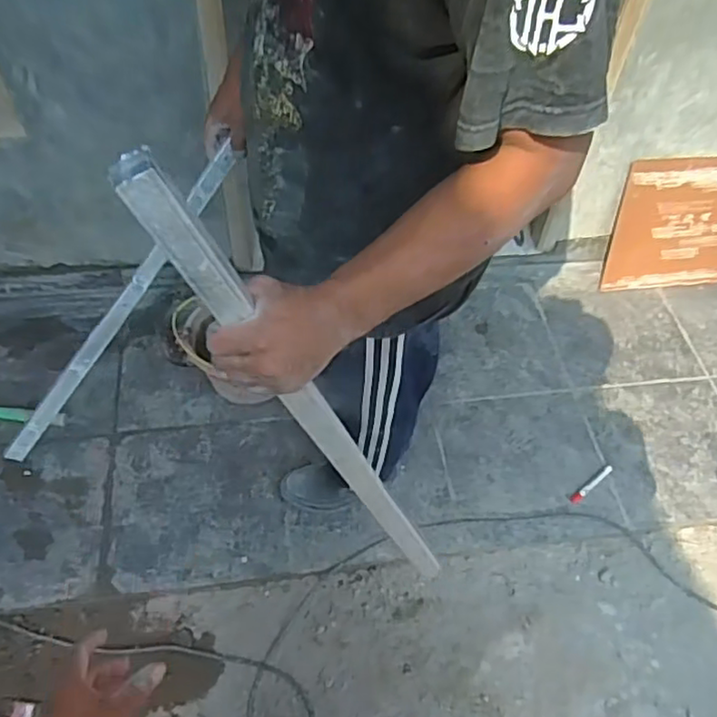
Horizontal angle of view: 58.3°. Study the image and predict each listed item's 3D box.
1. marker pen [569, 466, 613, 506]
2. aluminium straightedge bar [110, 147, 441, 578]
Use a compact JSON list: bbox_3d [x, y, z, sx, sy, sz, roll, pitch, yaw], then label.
[{"bbox_3d":[0.564,0.305,1.556,0.145,0.014,0.021,-32,60,-25],"label":"marker pen"},{"bbox_3d":[-0.016,0.106,0.729,0.030,0.816,0.042,-16,51,11],"label":"aluminium straightedge bar"}]

